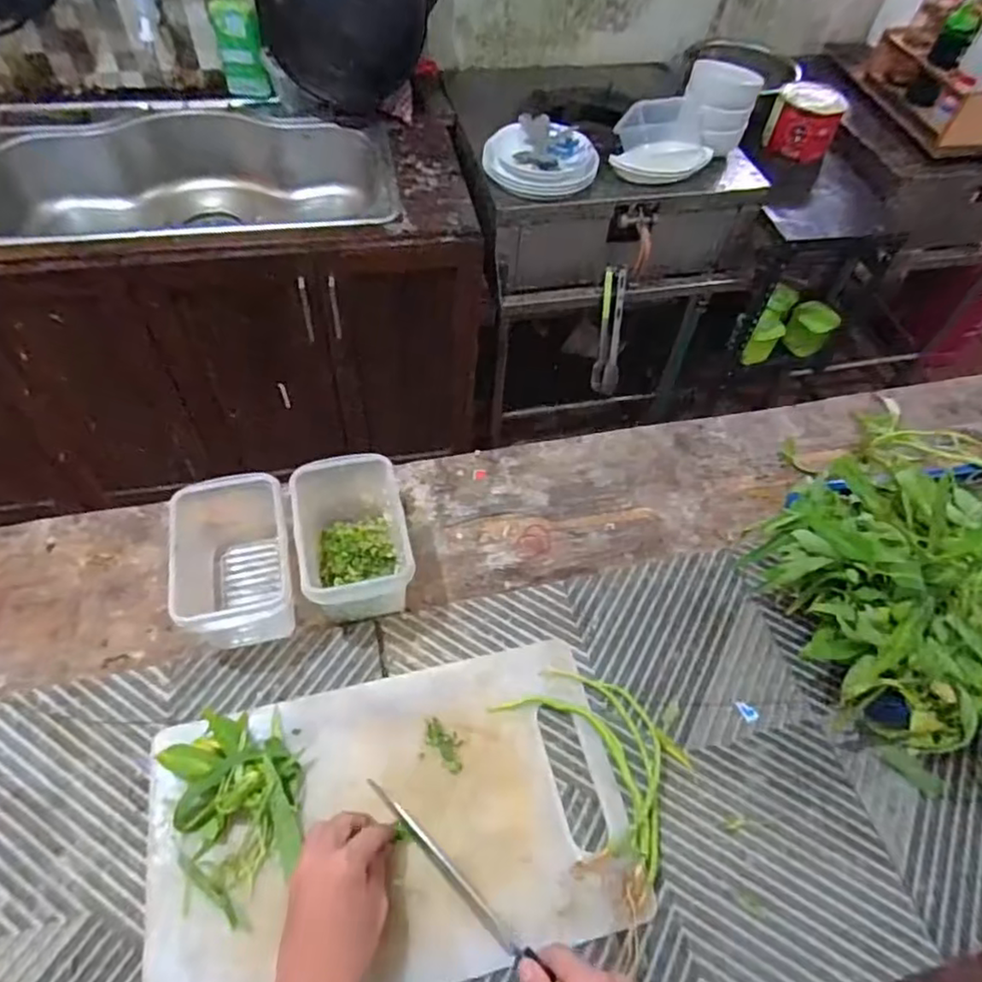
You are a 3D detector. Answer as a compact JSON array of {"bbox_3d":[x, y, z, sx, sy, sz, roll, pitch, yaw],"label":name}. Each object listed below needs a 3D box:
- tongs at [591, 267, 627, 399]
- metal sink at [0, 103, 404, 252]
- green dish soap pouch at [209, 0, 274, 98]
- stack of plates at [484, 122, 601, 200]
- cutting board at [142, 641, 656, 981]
[{"bbox_3d":[0.262,-0.348,1.446,0.052,0.274,0.033,-1,30,-3],"label":"tongs"},{"bbox_3d":[-0.658,-0.612,1.422,0.892,0.228,0.525,-5,55,-7],"label":"metal sink"},{"bbox_3d":[-0.546,-0.971,1.424,0.090,0.194,0.059,-14,56,-13],"label":"green dish soap pouch"},{"bbox_3d":[0.094,-0.668,1.310,0.203,0.049,0.167,-15,56,-13],"label":"stack of plates"},{"bbox_3d":[-0.087,0.283,0.561,0.390,0.020,0.240,-11,55,-10],"label":"cutting board"}]

